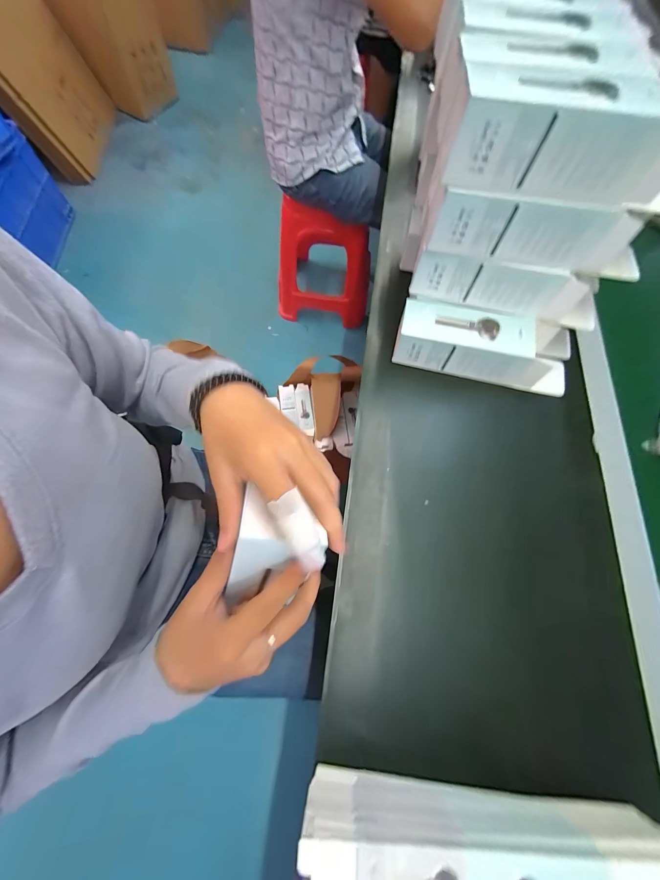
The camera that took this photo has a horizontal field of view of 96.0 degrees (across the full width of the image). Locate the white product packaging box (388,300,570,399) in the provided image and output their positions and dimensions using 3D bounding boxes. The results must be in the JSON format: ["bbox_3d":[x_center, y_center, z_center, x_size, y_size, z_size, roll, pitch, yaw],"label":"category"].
[{"bbox_3d":[0.205,-0.124,0.394,0.227,0.062,0.067,13,69,3],"label":"white product packaging box"}]

